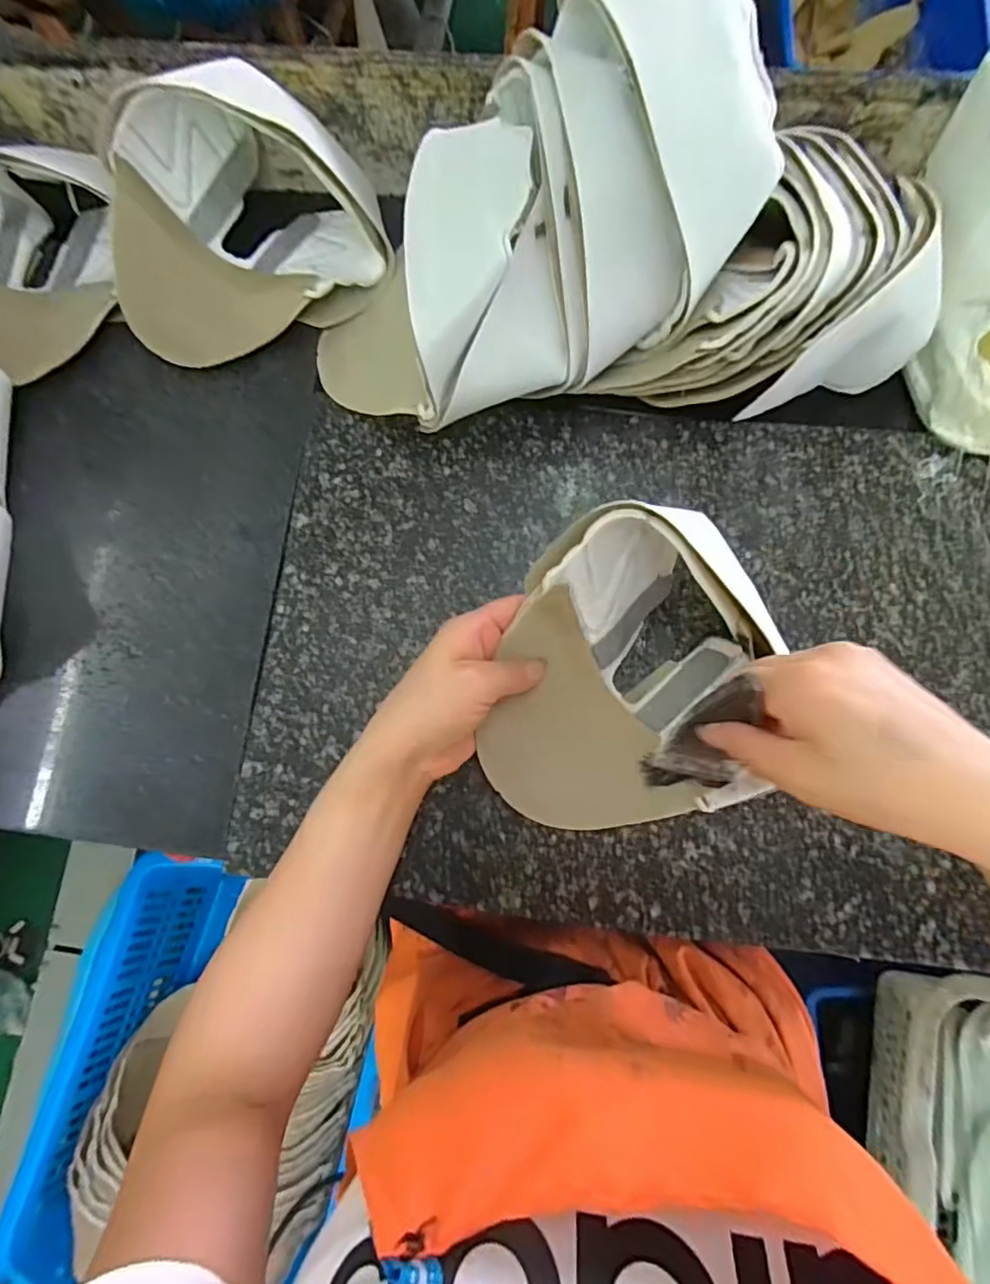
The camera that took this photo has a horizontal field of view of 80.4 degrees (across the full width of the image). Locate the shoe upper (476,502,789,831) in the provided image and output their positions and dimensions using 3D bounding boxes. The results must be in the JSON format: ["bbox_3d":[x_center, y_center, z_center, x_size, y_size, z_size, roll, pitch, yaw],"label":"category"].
[{"bbox_3d":[0.073,0.019,0.350,0.147,0.079,0.184,2,86,6],"label":"shoe upper"}]

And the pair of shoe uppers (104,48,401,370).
[{"bbox_3d":[-0.190,-0.298,0.410,0.191,0.083,0.148,-26,79,-2],"label":"pair of shoe uppers"}]

